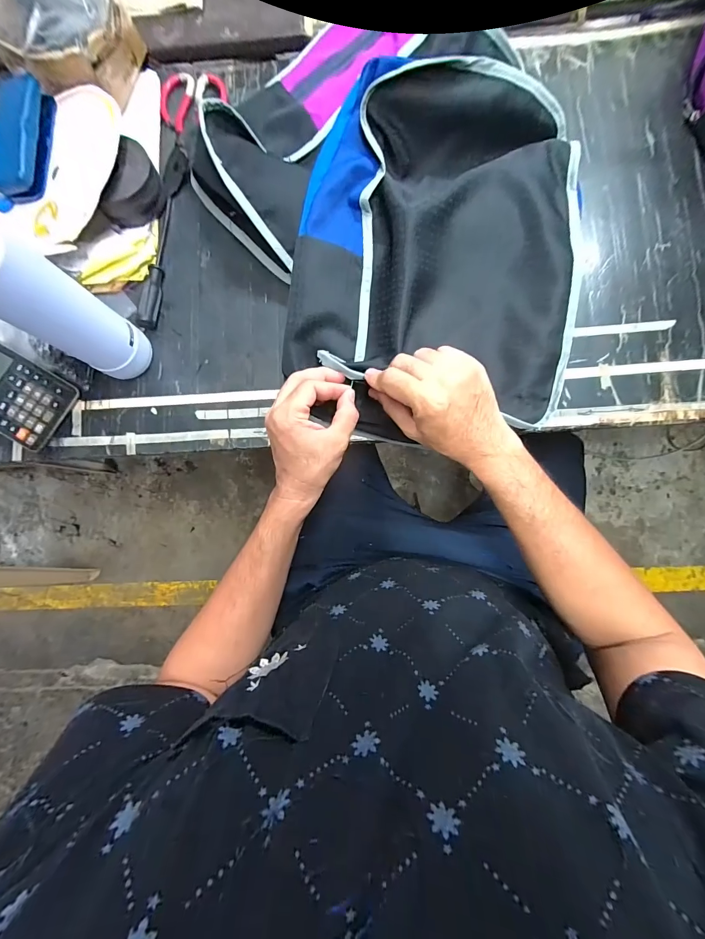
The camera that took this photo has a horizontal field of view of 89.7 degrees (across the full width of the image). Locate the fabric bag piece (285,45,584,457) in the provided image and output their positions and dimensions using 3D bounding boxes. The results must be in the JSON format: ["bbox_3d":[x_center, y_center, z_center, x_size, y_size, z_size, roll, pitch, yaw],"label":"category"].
[{"bbox_3d":[0.093,-0.232,0.406,0.317,0.099,0.370,4,86,2],"label":"fabric bag piece"}]

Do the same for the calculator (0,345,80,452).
[{"bbox_3d":[-0.461,-0.101,0.484,0.139,0.028,0.102,30,88,3],"label":"calculator"}]

